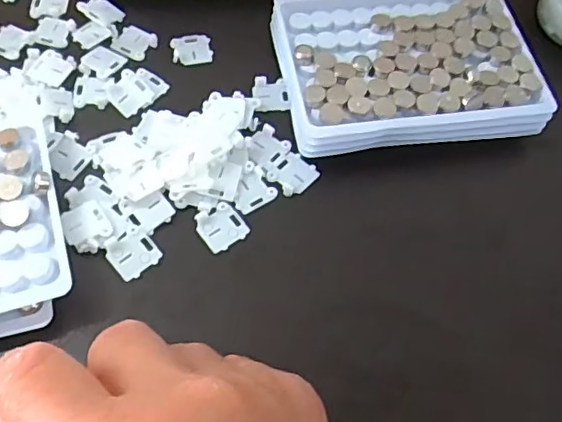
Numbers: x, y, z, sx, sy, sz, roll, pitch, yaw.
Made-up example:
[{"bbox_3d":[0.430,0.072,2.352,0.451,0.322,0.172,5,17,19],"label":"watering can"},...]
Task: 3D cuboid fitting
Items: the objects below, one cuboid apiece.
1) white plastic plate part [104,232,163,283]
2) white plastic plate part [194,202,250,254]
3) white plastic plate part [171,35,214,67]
[{"bbox_3d":[-0.067,0.018,0.261,0.021,0.004,0.020,-34,68,-20],"label":"white plastic plate part"},{"bbox_3d":[-0.028,0.007,0.271,0.022,0.004,0.021,-31,67,-19],"label":"white plastic plate part"},{"bbox_3d":[-0.050,-0.092,0.326,0.022,0.004,0.021,-11,62,-10],"label":"white plastic plate part"}]

